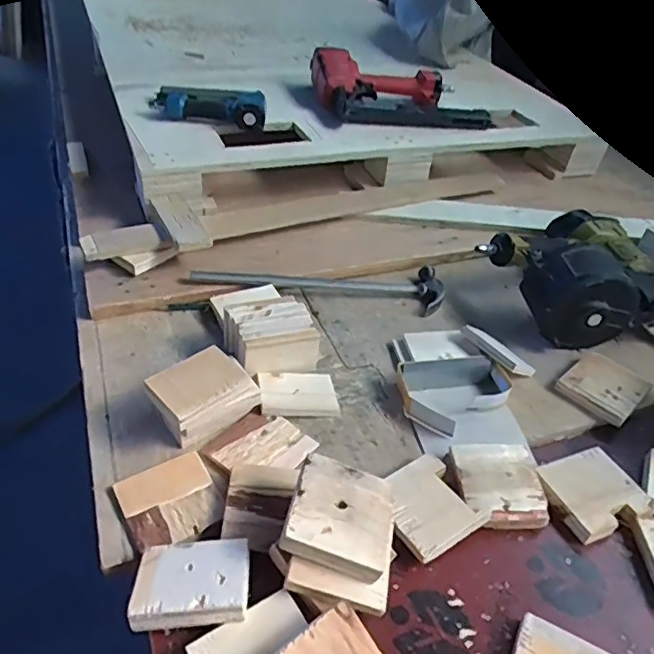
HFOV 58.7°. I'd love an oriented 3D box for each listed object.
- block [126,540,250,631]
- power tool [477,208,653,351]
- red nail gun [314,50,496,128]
[{"bbox_3d":[-0.114,0.213,0.488,0.091,0.023,0.072,1,41,-7],"label":"block"},{"bbox_3d":[0.360,-0.087,0.842,0.234,0.105,0.242,-8,43,-17],"label":"power tool"},{"bbox_3d":[0.145,-0.460,1.142,0.345,0.088,0.193,1,40,-3],"label":"red nail gun"}]

